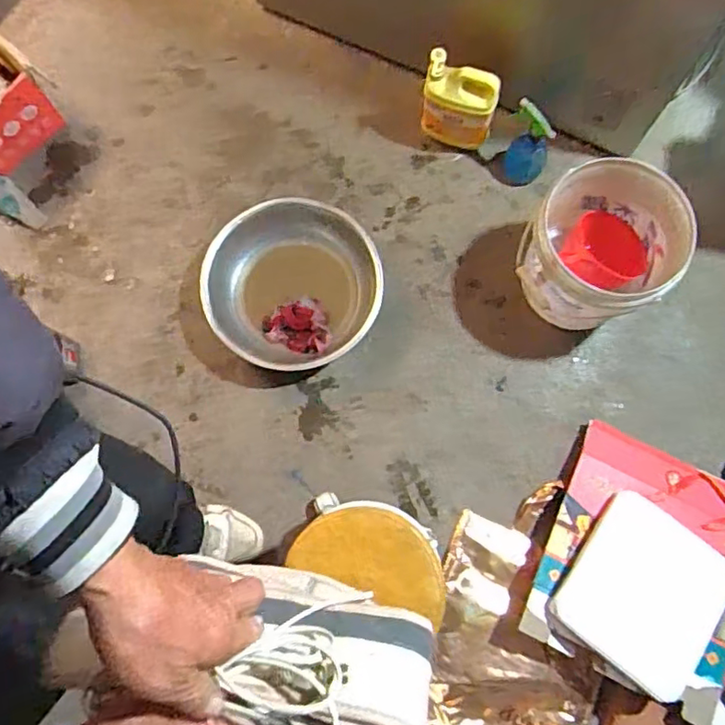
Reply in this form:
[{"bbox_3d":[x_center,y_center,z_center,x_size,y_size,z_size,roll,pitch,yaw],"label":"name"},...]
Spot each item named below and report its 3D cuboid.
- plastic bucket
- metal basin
[{"bbox_3d":[0.443,-0.211,1.165,0.260,0.255,0.262,0,77,1],"label":"plastic bucket"},{"bbox_3d":[-0.145,-0.159,1.257,0.350,0.085,0.348,0,77,1],"label":"metal basin"}]

